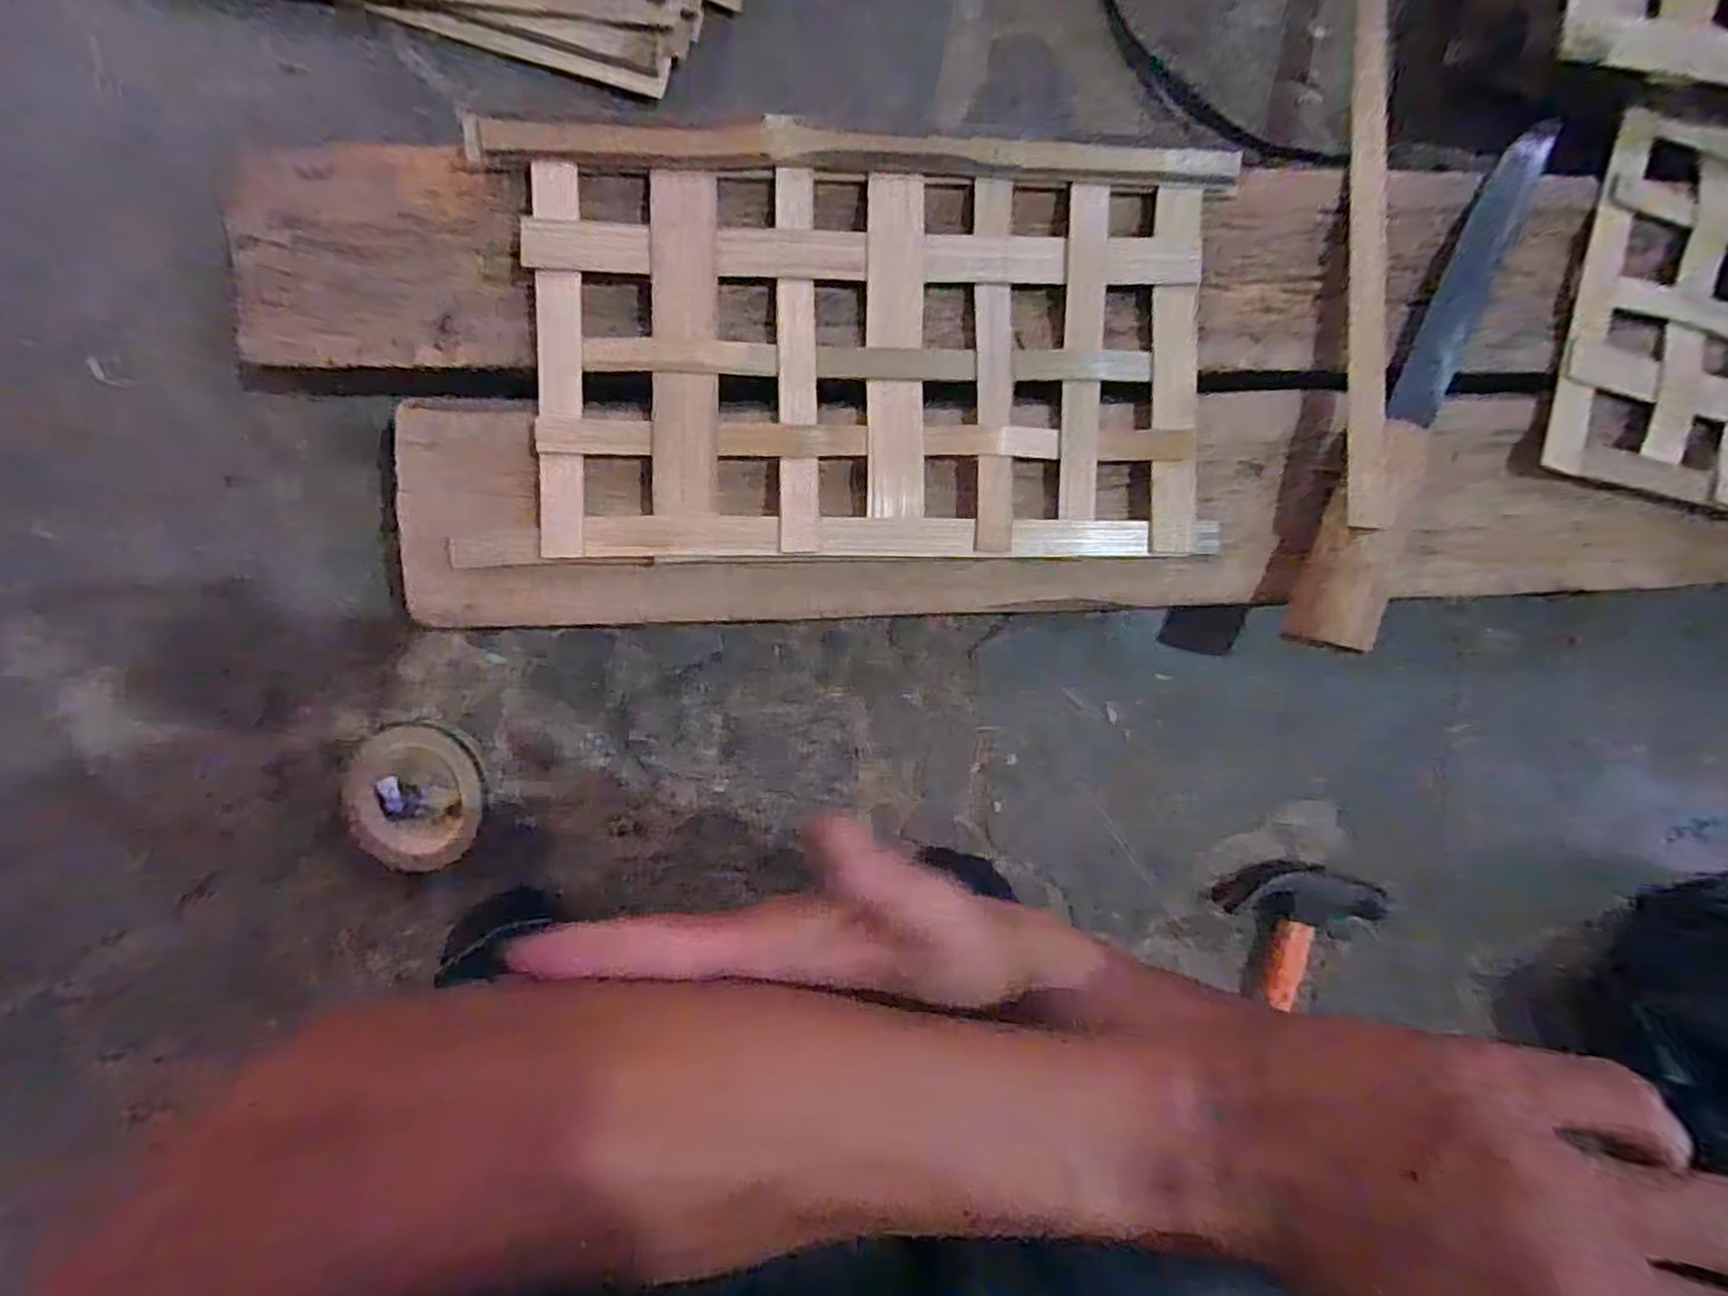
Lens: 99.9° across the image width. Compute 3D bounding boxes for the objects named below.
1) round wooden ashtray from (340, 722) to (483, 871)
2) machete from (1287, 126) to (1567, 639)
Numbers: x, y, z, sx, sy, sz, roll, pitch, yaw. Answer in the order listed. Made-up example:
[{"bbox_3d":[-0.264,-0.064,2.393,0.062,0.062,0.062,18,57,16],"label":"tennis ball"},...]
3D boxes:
[{"bbox_3d":[-0.267,0.088,0.437,0.078,0.029,0.083,0,97,-4],"label":"round wooden ashtray"},{"bbox_3d":[0.306,-0.148,0.395,0.052,0.040,0.318,23,93,-7],"label":"machete"}]

